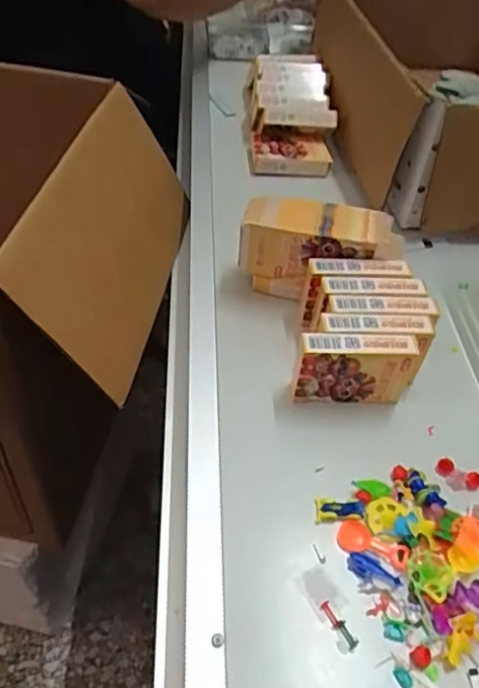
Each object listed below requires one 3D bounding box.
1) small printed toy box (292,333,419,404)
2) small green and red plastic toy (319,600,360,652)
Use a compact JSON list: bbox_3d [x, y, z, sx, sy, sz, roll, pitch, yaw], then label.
[{"bbox_3d":[0.091,0.022,0.484,0.090,0.065,0.020,1,47,-4],"label":"small printed toy box"},{"bbox_3d":[0.063,0.177,0.381,0.008,0.005,0.031,-22,53,-24],"label":"small green and red plastic toy"}]

